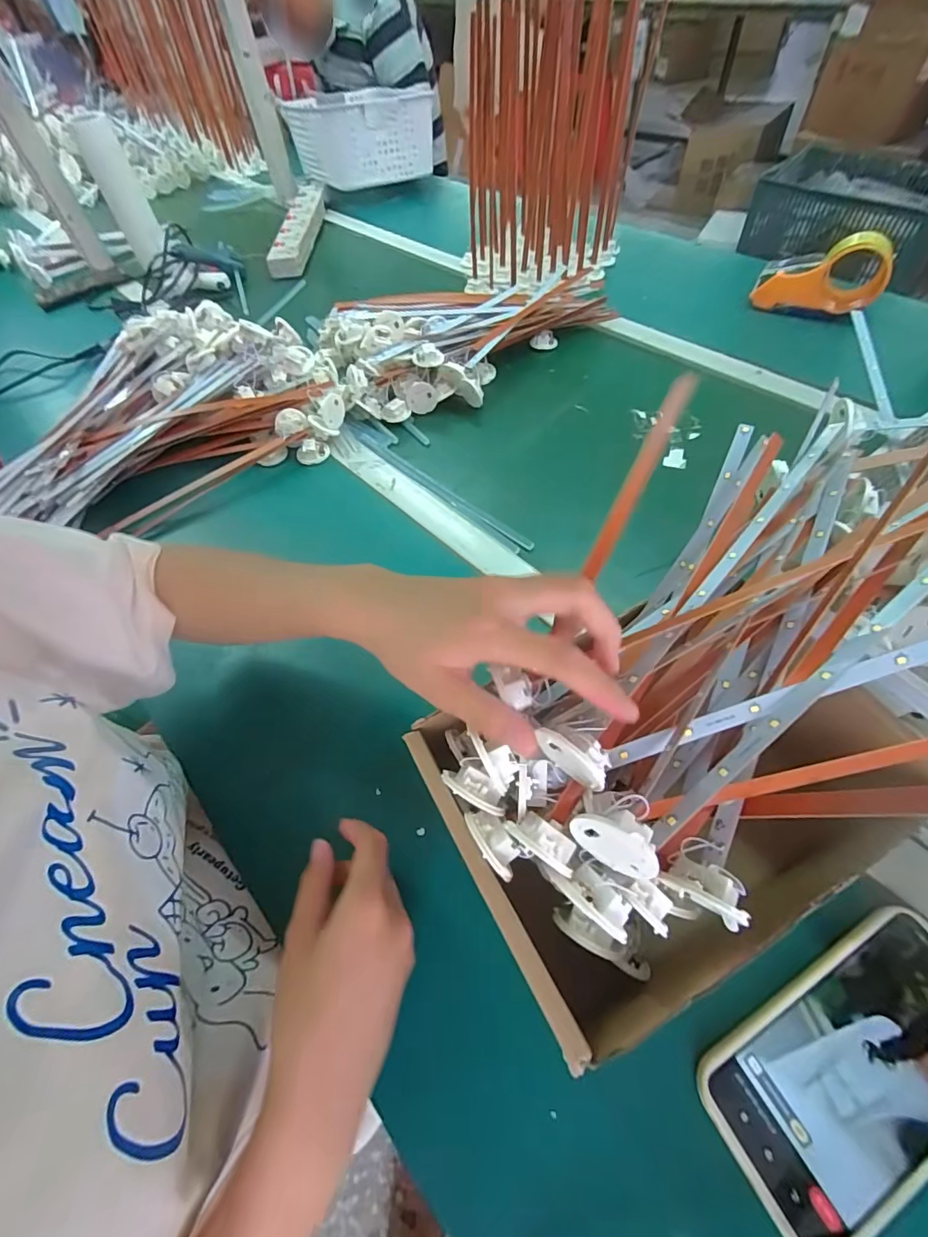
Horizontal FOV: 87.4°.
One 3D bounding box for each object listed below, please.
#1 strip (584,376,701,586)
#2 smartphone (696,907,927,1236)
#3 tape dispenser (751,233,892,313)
[{"bbox_3d":[0.107,-0.088,0.293,0.011,0.010,0.141,26,85,20],"label":"strip"},{"bbox_3d":[0.210,0.232,0.253,0.167,0.009,0.078,-26,58,-13],"label":"smartphone"},{"bbox_3d":[0.482,-0.464,0.654,0.150,0.081,0.063,18,60,16],"label":"tape dispenser"}]

